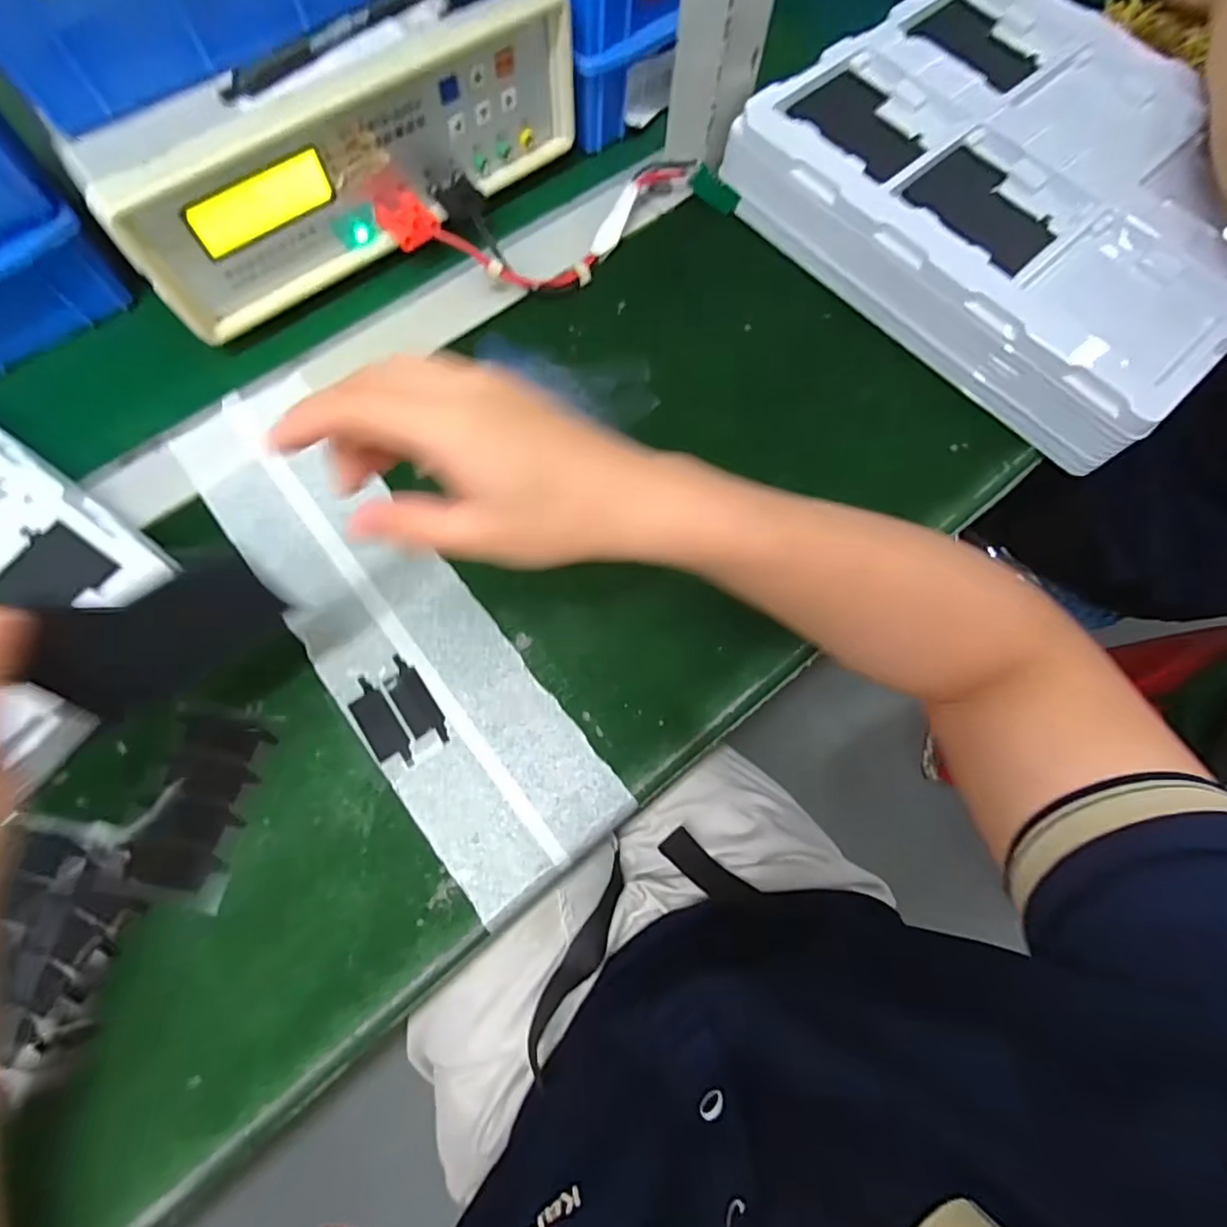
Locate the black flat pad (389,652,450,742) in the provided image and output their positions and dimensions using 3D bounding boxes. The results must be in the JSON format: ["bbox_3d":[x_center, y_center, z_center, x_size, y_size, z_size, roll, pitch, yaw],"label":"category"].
[{"bbox_3d":[-0.106,0.047,0.317,0.019,0.004,0.053,-34,76,-10],"label":"black flat pad"}]

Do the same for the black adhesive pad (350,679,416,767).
[{"bbox_3d":[-0.123,0.059,0.314,0.018,0.004,0.052,-36,77,-11],"label":"black adhesive pad"}]

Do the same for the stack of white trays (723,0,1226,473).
[{"bbox_3d":[0.282,-0.289,0.403,0.290,0.053,0.317,-41,78,-12],"label":"stack of white trays"}]

